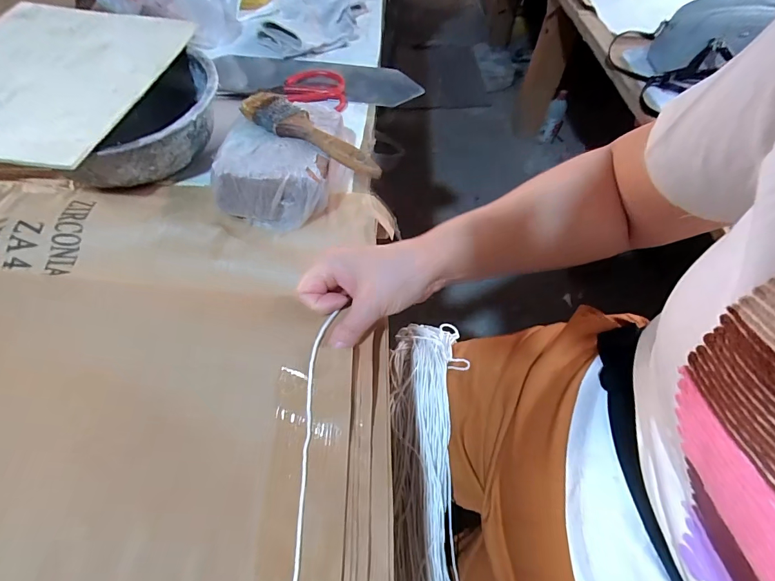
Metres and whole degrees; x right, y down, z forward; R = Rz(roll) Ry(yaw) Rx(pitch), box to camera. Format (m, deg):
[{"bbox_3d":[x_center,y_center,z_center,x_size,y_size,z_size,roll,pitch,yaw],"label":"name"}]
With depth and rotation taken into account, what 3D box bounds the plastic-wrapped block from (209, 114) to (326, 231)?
[{"bbox_3d":[-0.117,-0.120,0.414,0.116,0.058,0.093,10,59,3],"label":"plastic-wrapped block"}]

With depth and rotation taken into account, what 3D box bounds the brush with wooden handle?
[{"bbox_3d":[-0.077,-0.165,0.406,0.175,0.015,0.045,33,63,15],"label":"brush with wooden handle"}]

